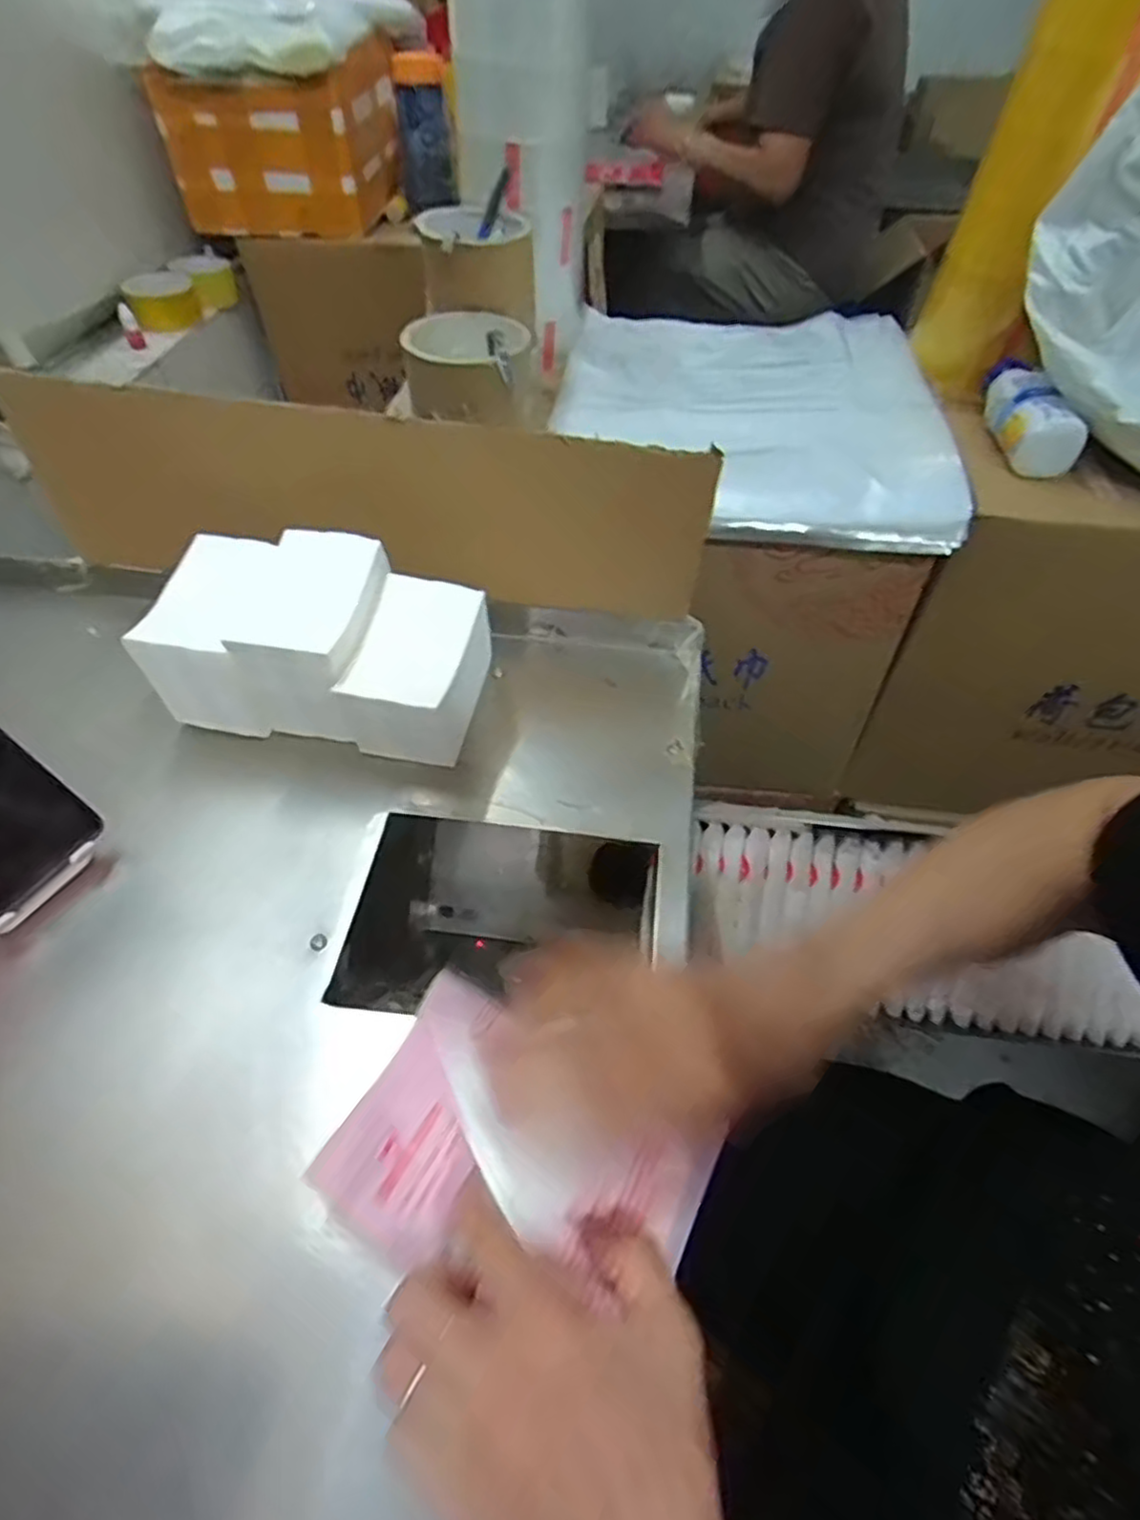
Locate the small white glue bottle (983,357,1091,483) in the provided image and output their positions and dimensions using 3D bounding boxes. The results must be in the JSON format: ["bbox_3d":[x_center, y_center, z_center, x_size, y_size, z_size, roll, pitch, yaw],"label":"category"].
[{"bbox_3d":[0.389,-0.300,0.596,0.049,0.050,0.143,5,51,4],"label":"small white glue bottle"}]

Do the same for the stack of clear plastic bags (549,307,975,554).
[{"bbox_3d":[0.165,-0.340,0.669,0.351,0.053,0.354,8,51,6],"label":"stack of clear plastic bags"}]

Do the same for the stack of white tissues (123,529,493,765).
[{"bbox_3d":[-0.158,-0.074,0.468,0.215,0.098,0.104,11,52,9],"label":"stack of white tissues"}]

